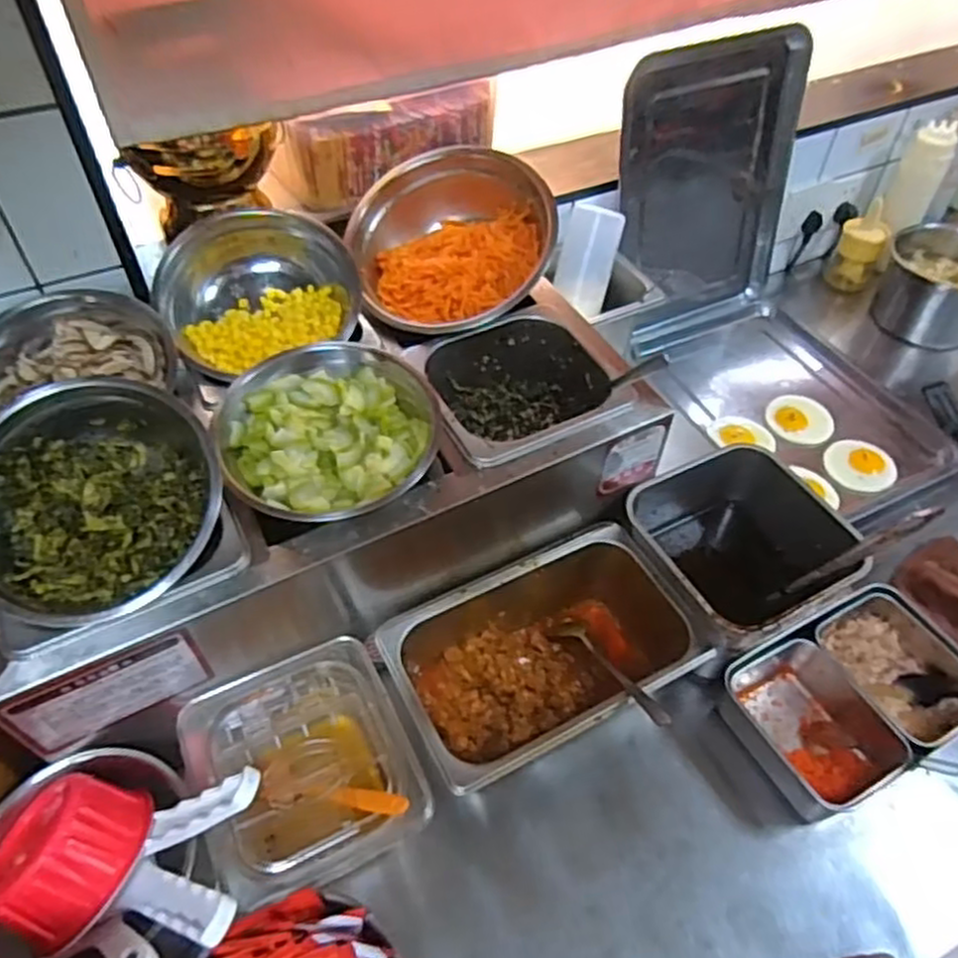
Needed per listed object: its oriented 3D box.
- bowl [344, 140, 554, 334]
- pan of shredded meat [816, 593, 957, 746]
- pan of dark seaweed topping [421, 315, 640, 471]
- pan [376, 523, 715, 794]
[{"bbox_3d":[-0.025,-0.236,0.756,0.202,0.100,0.173,-16,94,-2],"label":"bowl"},{"bbox_3d":[0.395,0.189,0.712,0.102,0.067,0.137,-20,52,-15],"label":"pan of shredded meat"},{"bbox_3d":[0.038,-0.073,0.708,0.170,0.084,0.166,-19,52,-15],"label":"pan of dark seaweed topping"},{"bbox_3d":[0.058,0.171,0.683,0.255,0.100,0.167,-21,52,-16],"label":"pan"}]

